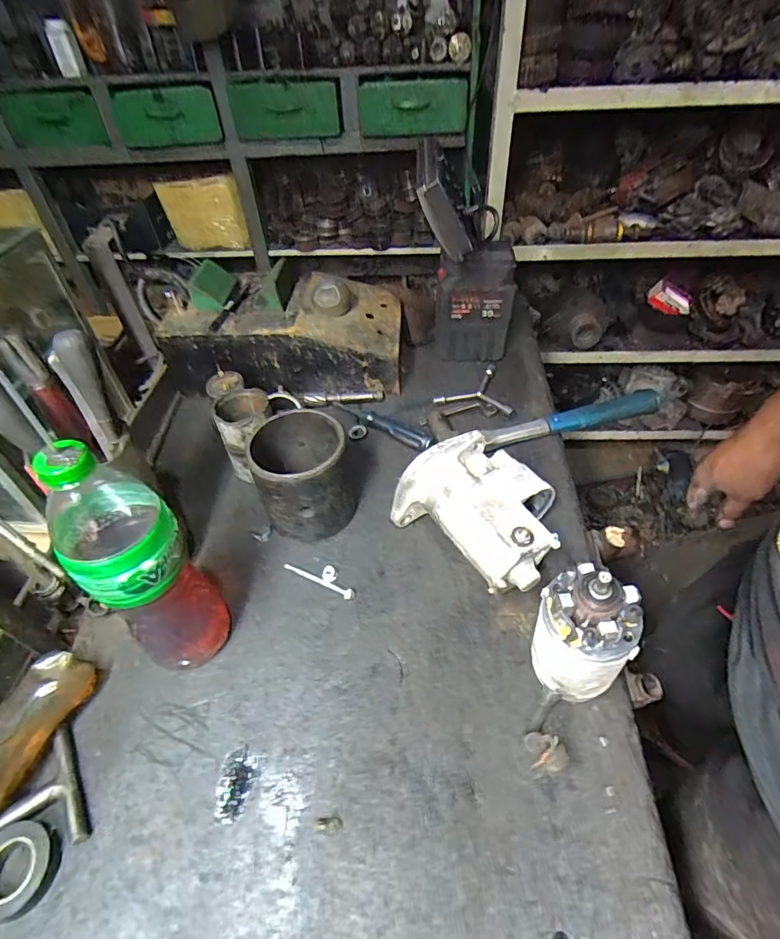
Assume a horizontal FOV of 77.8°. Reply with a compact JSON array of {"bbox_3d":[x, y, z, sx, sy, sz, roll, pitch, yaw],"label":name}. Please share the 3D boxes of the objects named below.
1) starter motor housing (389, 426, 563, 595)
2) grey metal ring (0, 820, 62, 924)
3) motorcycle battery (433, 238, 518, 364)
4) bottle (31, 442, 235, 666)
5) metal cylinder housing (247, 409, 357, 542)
[{"bbox_3d":[0.112,0.046,0.528,0.143,0.106,0.162,-34,54,-25],"label":"starter motor housing"},{"bbox_3d":[-0.284,0.303,0.367,0.054,0.016,0.057,-1,48,2],"label":"grey metal ring"},{"bbox_3d":[0.129,-0.242,0.737,0.114,0.175,0.053,7,48,10],"label":"motorcycle battery"},{"bbox_3d":[-0.198,0.080,0.400,0.070,0.273,0.083,-21,49,-16],"label":"bottle"},{"bbox_3d":[-0.102,0.005,0.568,0.110,0.113,0.117,-10,49,-7],"label":"metal cylinder housing"}]

